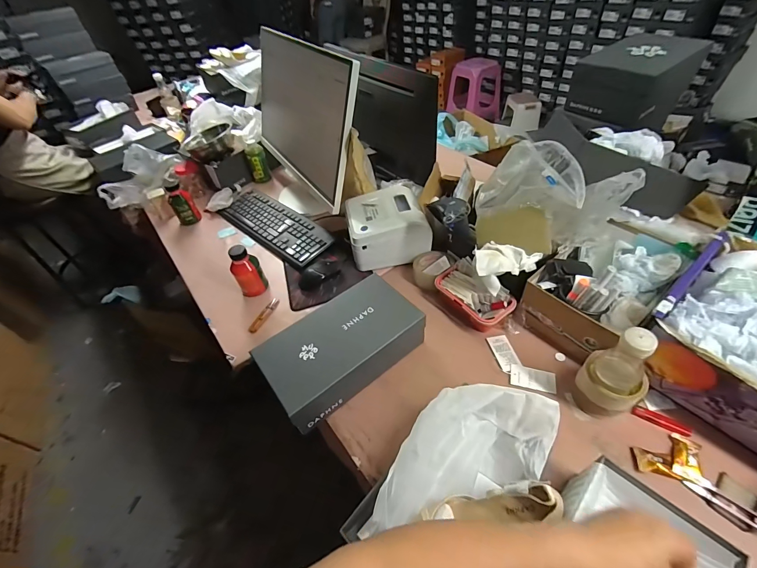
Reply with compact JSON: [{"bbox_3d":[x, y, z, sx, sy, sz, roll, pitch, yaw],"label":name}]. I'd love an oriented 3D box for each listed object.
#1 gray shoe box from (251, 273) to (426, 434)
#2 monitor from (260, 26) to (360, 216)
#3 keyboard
[{"bbox_3d":[-0.069,0.121,0.653,0.294,0.111,0.154,-32,52,-20],"label":"gray shoe box"},{"bbox_3d":[-0.233,-0.447,0.978,0.198,0.400,0.579,-27,50,-16],"label":"monitor"},{"bbox_3d":[-0.322,-0.187,1.024,0.451,0.020,0.144,32,59,30],"label":"keyboard"}]

